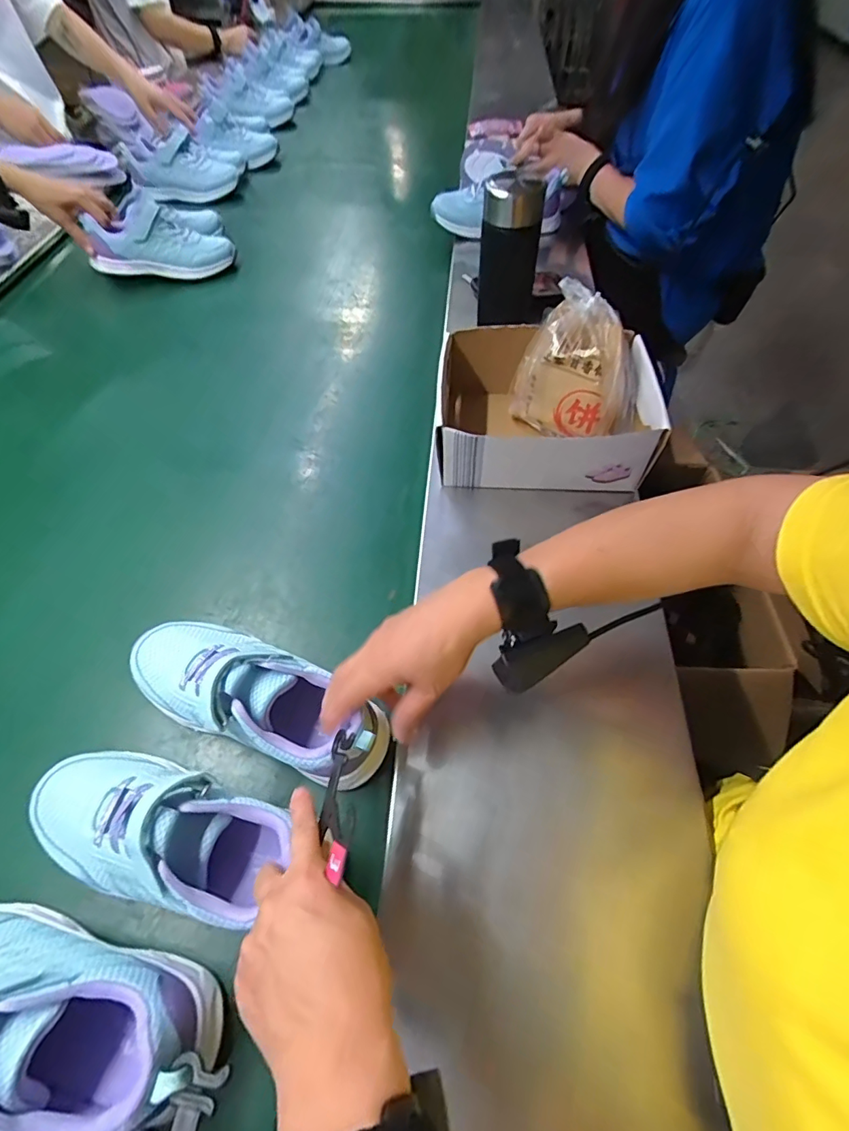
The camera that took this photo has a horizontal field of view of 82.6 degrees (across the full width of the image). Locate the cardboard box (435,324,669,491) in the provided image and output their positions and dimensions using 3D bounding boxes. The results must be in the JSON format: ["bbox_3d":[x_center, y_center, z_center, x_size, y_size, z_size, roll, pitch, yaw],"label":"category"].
[{"bbox_3d":[0.134,-0.180,0.564,0.228,0.093,0.196,1,56,3],"label":"cardboard box"}]

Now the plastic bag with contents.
[{"bbox_3d":[0.177,-0.218,0.546,0.129,0.128,0.079,36,64,23],"label":"plastic bag with contents"}]

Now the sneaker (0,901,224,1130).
[{"bbox_3d":[-0.246,0.277,0.296,0.230,0.086,0.082,9,57,8],"label":"sneaker"}]

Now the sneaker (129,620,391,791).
[{"bbox_3d":[-0.139,0.106,0.396,0.238,0.086,0.085,18,58,23],"label":"sneaker"}]

